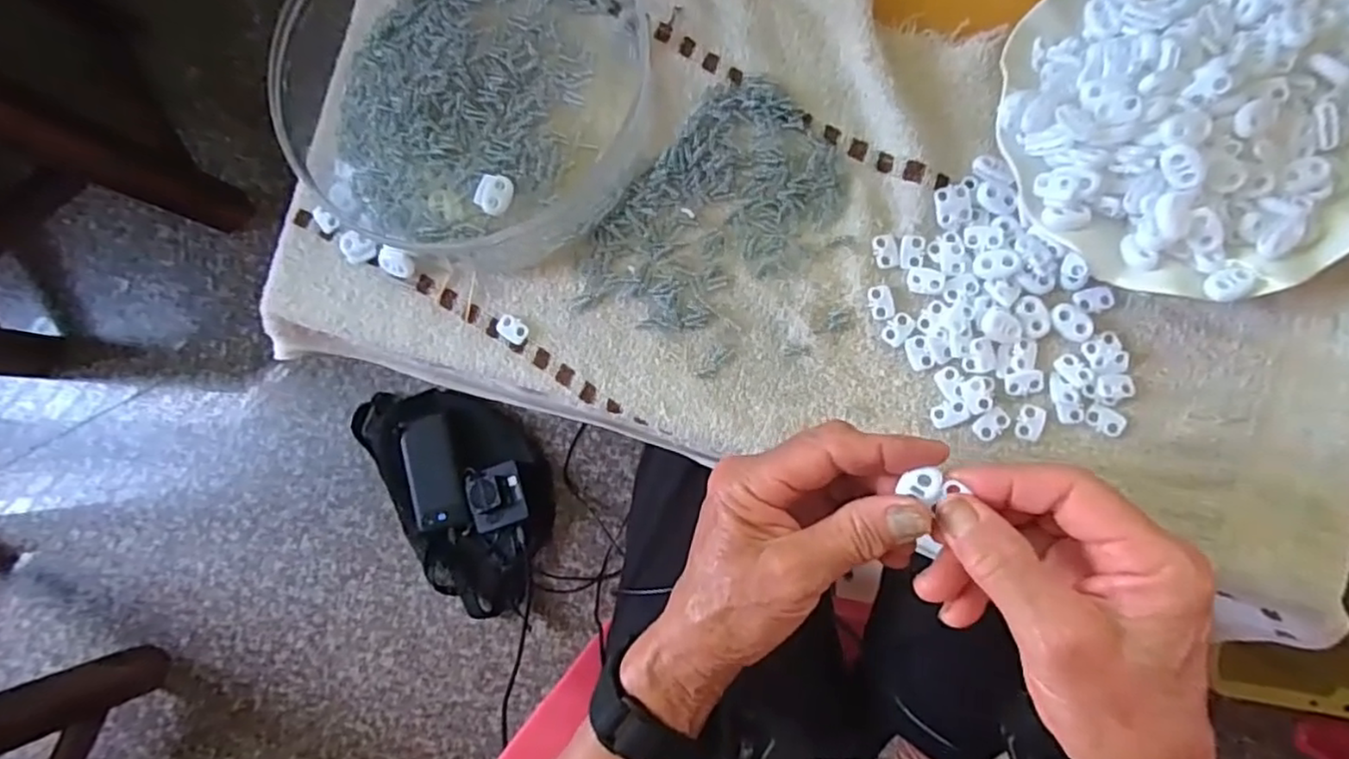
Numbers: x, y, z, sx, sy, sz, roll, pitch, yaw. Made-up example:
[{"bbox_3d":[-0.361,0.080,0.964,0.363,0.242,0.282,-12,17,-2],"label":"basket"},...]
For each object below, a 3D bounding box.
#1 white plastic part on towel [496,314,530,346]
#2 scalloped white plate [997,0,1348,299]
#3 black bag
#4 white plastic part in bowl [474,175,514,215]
[{"bbox_3d":[-0.094,-0.029,0.387,0.019,0.004,0.013,31,91,7],"label":"white plastic part on towel"},{"bbox_3d":[0.261,-0.133,0.328,0.177,0.034,0.181,0,87,7],"label":"scalloped white plate"},{"bbox_3d":[-0.280,0.138,0.885,0.208,0.055,0.334,-33,82,5],"label":"black bag"},{"bbox_3d":[-0.102,-0.104,0.377,0.017,0.007,0.021,25,90,7],"label":"white plastic part in bowl"}]

